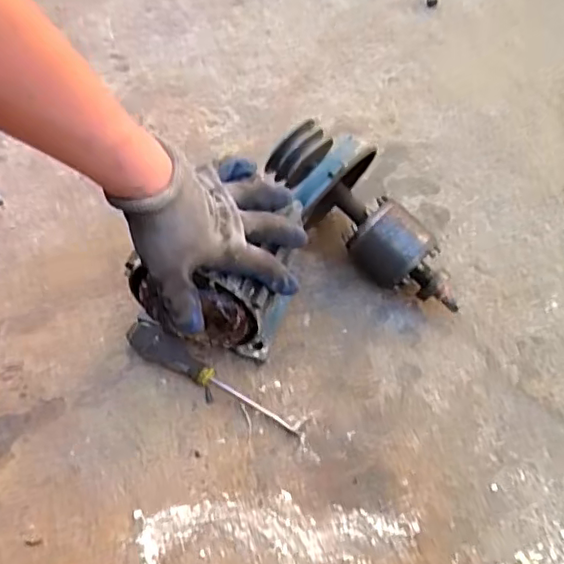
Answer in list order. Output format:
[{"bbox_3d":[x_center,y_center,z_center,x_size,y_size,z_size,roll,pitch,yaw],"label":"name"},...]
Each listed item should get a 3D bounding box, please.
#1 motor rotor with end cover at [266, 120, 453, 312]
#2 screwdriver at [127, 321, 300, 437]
[{"bbox_3d":[0.083,-0.056,0.623,0.095,0.123,0.241,-42,88,-21],"label":"motor rotor with end cover"},{"bbox_3d":[-0.068,0.093,0.574,0.191,0.033,0.030,26,64,15],"label":"screwdriver"}]

